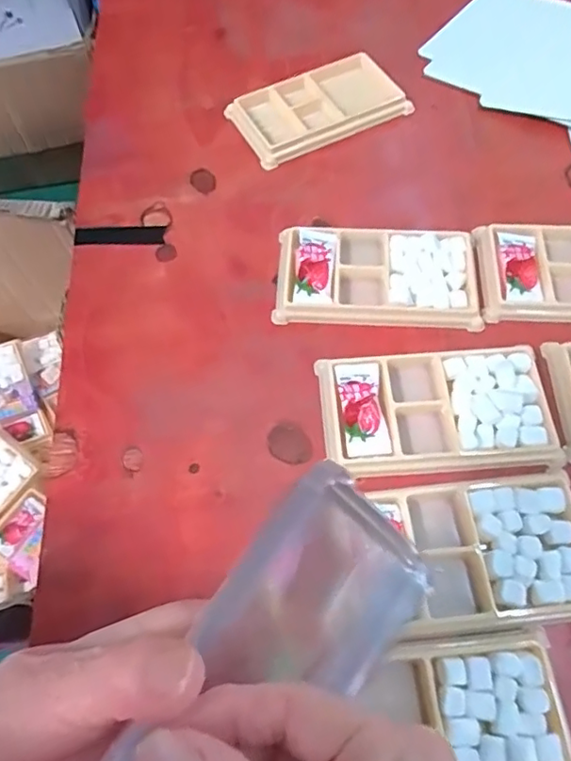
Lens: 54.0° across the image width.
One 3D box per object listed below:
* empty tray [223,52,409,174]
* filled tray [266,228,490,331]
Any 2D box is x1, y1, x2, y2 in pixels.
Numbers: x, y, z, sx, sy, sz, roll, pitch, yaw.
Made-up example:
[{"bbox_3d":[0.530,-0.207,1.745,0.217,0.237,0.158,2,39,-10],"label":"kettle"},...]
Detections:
[{"bbox_3d":[0.031,-0.224,0.460,0.138,0.012,0.079,-23,64,-9],"label":"empty tray"},{"bbox_3d":[0.061,-0.073,0.381,0.134,0.014,0.076,3,63,4],"label":"filled tray"}]

